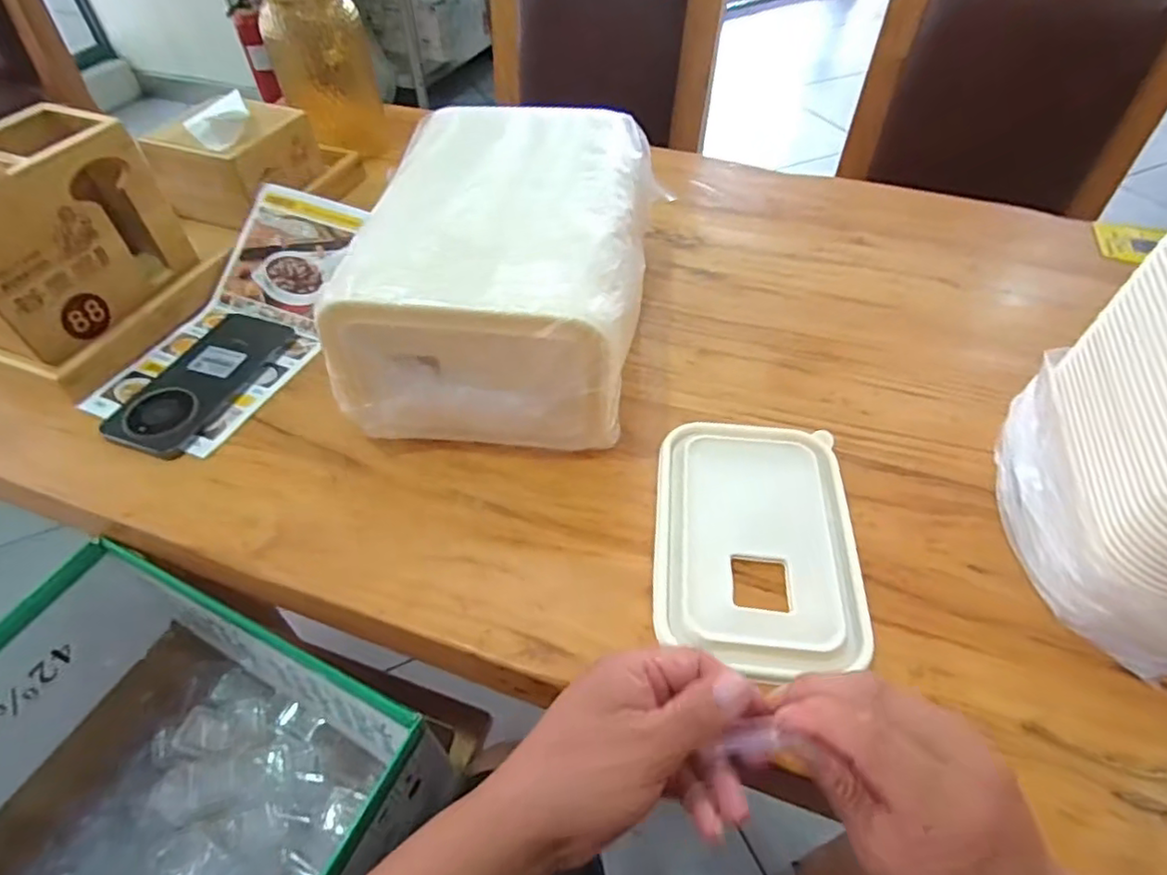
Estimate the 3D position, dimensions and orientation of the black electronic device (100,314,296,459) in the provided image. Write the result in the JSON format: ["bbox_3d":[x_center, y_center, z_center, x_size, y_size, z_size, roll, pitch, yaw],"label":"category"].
[{"bbox_3d":[-0.324,-0.051,0.525,0.084,0.013,0.162,14,51,11],"label":"black electronic device"}]

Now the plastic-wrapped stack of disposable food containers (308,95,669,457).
[{"bbox_3d":[-0.051,-0.142,0.524,0.206,0.144,0.315,10,50,8],"label":"plastic-wrapped stack of disposable food containers"}]

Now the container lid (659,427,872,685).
[{"bbox_3d":[0.119,0.066,0.431,0.133,0.011,0.191,6,50,4],"label":"container lid"}]

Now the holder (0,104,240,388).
[{"bbox_3d":[-0.438,-0.159,0.519,0.124,0.154,0.185,18,52,14],"label":"holder"}]

